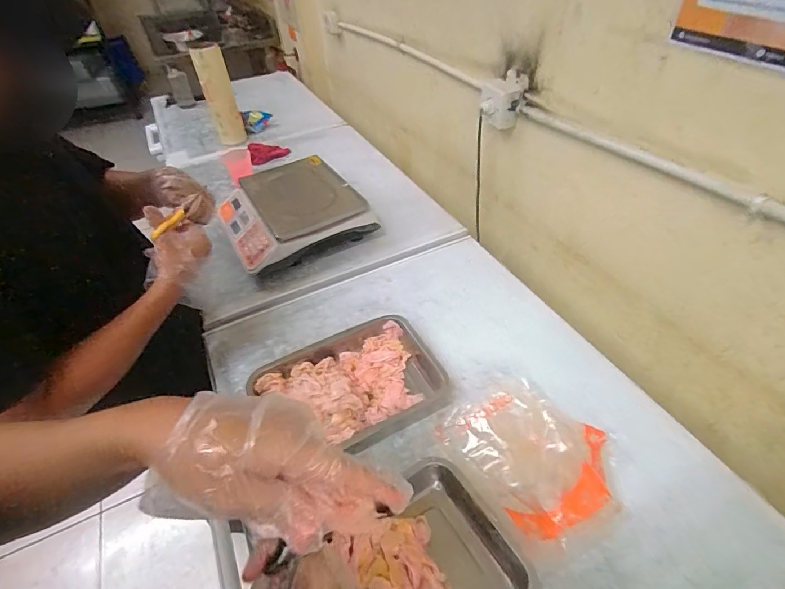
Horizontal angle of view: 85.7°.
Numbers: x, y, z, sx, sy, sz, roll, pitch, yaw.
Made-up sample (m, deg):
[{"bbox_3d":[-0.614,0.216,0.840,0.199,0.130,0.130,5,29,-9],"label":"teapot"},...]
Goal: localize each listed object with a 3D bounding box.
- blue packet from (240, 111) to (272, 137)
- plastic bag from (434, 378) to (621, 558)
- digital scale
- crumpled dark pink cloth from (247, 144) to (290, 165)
[{"bbox_3d":[-0.520,-0.672,1.633,0.026,0.083,0.135,-3,29,48],"label":"blue packet"},{"bbox_3d":[0.204,0.229,0.621,0.212,0.060,0.237,-23,47,-16],"label":"plastic bag"},{"bbox_3d":[-0.262,-0.217,1.092,0.330,0.097,0.343,-22,47,-17],"label":"digital scale"},{"bbox_3d":[-0.421,-0.485,1.444,0.141,0.051,0.062,-7,44,-3],"label":"crumpled dark pink cloth"}]

